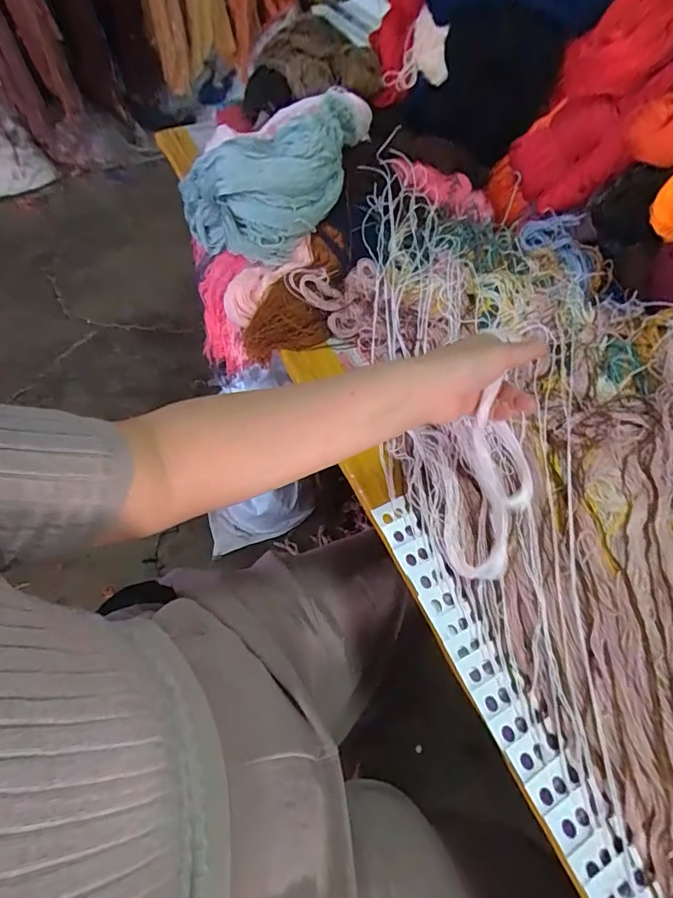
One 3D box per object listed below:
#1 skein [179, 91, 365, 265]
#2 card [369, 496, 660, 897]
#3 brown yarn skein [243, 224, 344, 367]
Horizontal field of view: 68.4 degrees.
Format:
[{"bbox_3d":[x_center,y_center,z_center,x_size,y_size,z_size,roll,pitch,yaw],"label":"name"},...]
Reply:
[{"bbox_3d":[-0.081,-0.344,0.651,0.249,0.132,0.162,-13,57,-7],"label":"skein"},{"bbox_3d":[0.126,0.187,0.417,0.044,0.009,0.347,-22,57,-13],"label":"card"},{"bbox_3d":[-0.042,-0.191,0.650,0.082,0.054,0.192,33,90,21],"label":"brown yarn skein"}]

